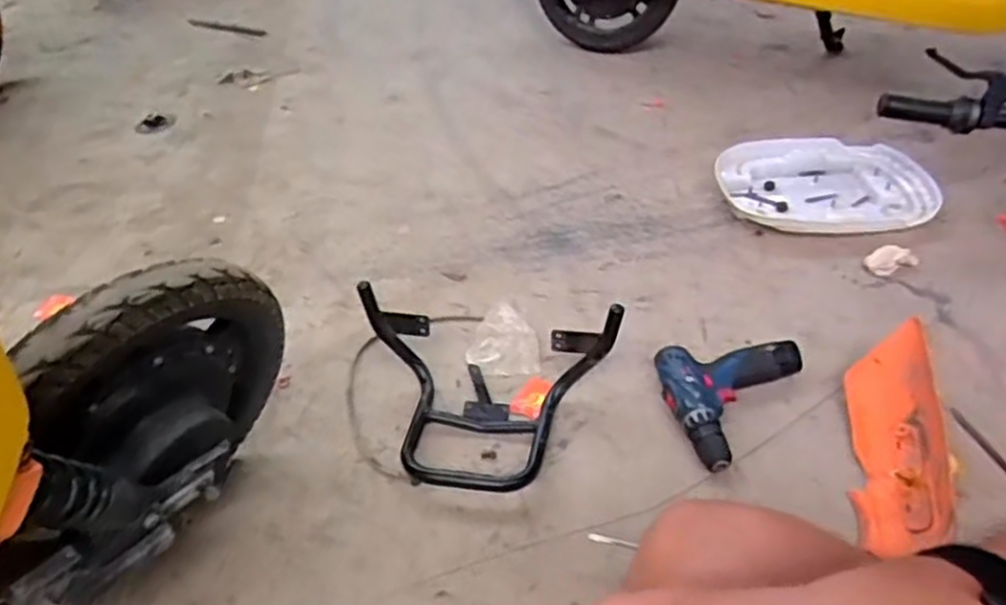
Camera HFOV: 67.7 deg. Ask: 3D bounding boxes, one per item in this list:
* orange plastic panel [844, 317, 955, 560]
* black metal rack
[{"bbox_3d":[0.478,0.160,0.891,0.110,0.082,0.308,10,42,13],"label":"orange plastic panel"},{"bbox_3d":[-0.027,0.117,0.922,0.326,0.145,0.205,3,41,6],"label":"black metal rack"}]

